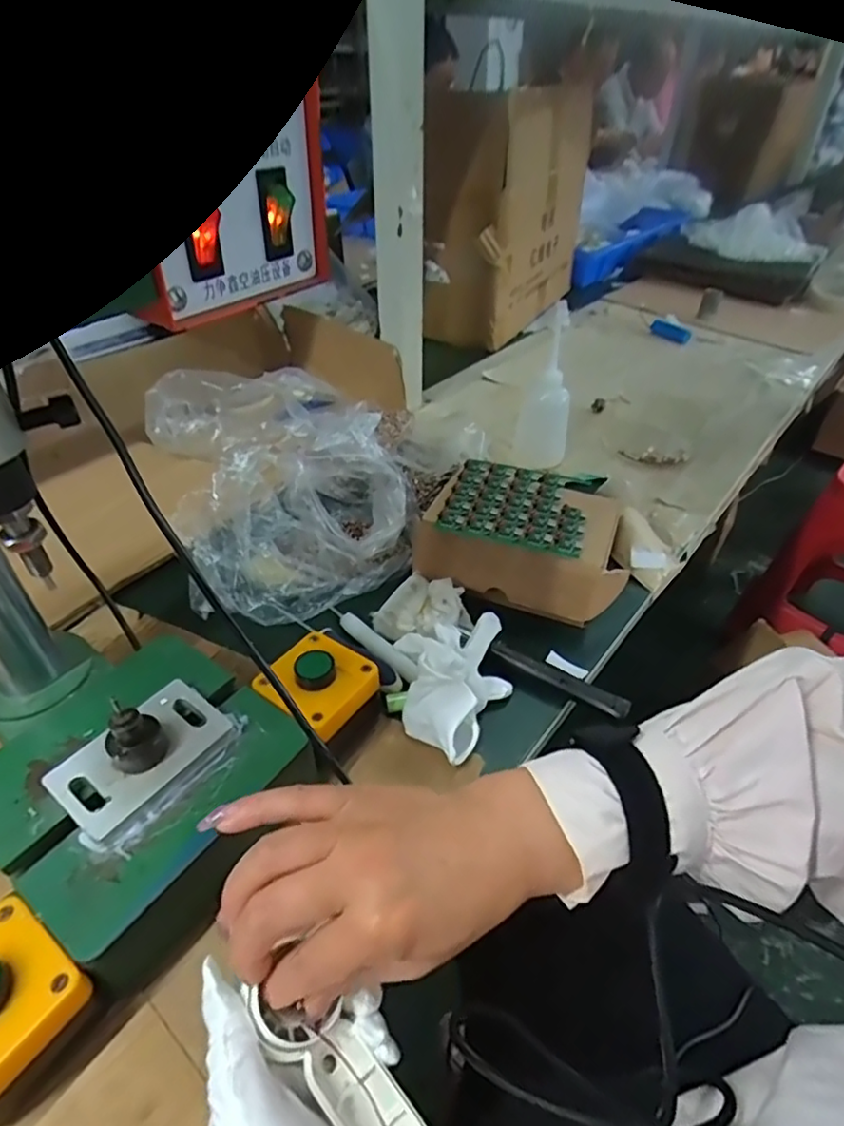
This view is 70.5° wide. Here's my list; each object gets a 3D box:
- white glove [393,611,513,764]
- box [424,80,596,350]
[{"bbox_3d":[0.026,0.084,0.462,0.089,0.062,0.130,-2,41,-2],"label":"white glove"},{"bbox_3d":[0.152,-0.617,1.036,0.156,0.309,0.388,19,44,21],"label":"box"}]

